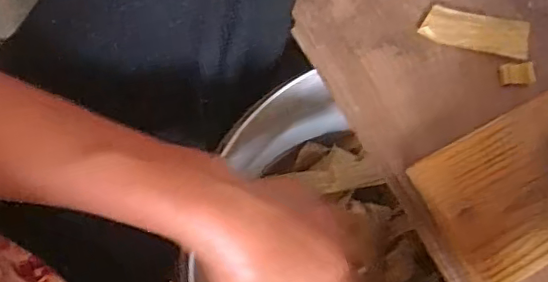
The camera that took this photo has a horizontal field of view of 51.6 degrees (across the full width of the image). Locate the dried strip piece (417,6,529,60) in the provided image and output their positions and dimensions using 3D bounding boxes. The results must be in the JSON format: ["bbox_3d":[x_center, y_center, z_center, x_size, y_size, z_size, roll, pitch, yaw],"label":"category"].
[{"bbox_3d":[0.137,-0.075,0.388,0.071,0.005,0.027,13,79,2],"label":"dried strip piece"}]

